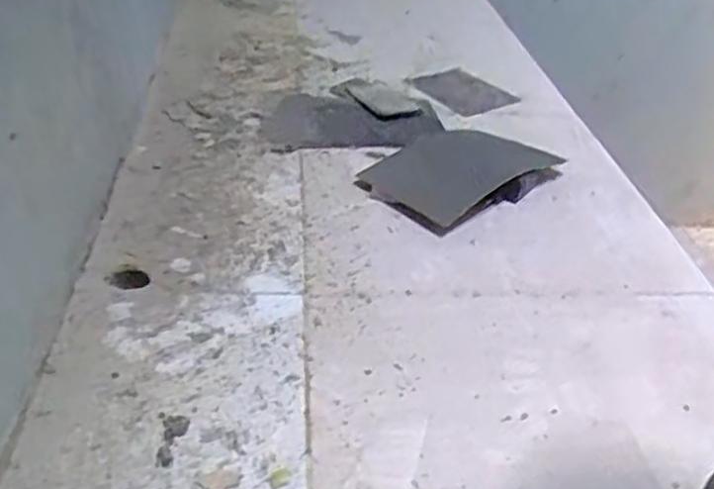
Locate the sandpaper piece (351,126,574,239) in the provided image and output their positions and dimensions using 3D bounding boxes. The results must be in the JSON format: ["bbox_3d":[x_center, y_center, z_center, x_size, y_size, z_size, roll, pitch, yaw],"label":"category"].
[{"bbox_3d":[0.128,-0.093,0.828,0.246,0.027,0.148,-25,45,-34],"label":"sandpaper piece"}]

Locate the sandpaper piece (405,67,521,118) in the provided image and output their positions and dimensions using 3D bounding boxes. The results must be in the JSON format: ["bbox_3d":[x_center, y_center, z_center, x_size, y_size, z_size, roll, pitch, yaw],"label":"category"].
[{"bbox_3d":[0.156,-0.237,1.058,0.124,0.011,0.143,-26,46,-31],"label":"sandpaper piece"}]

